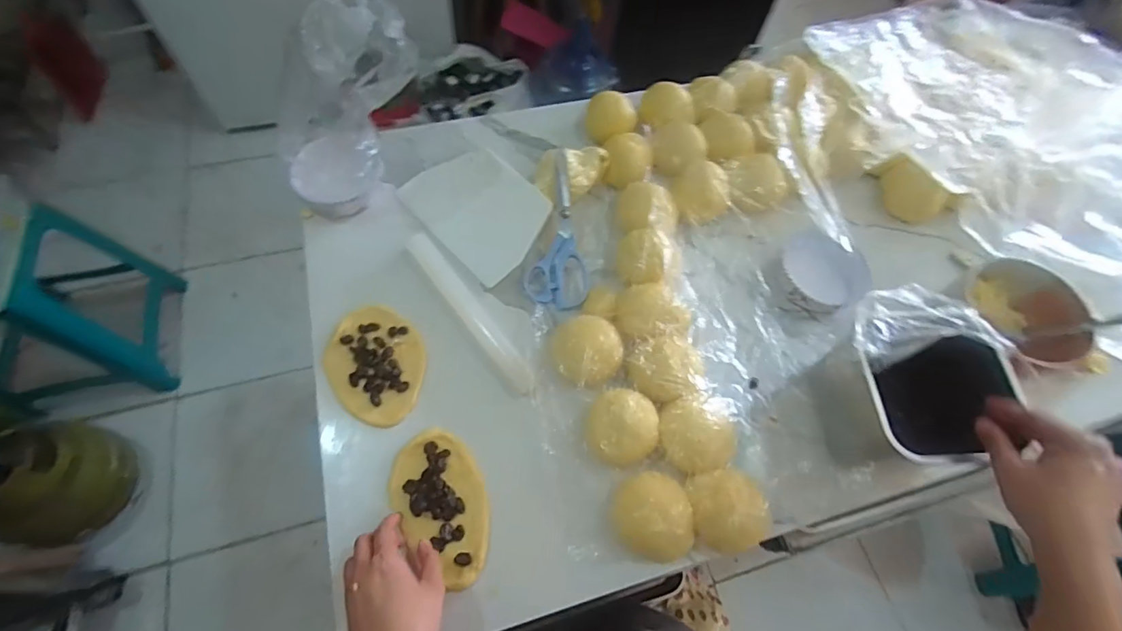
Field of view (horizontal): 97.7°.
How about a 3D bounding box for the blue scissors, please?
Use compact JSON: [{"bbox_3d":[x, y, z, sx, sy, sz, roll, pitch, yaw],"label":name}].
[{"bbox_3d":[-0.001,-0.104,0.577,0.070,0.015,0.193,4,79,-2],"label":"blue scissors"}]

